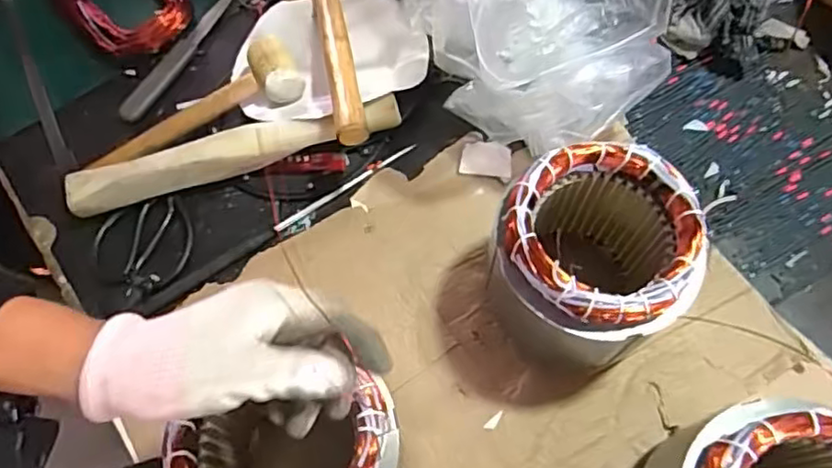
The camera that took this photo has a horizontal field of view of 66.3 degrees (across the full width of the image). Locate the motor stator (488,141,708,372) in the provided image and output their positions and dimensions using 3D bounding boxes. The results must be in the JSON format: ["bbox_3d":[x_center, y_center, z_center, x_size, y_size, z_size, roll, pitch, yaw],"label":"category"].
[{"bbox_3d":[0.139,0.023,0.531,0.148,0.165,0.151,13,66,7],"label":"motor stator"}]

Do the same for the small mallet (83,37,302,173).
[{"bbox_3d":[-0.231,-0.124,0.663,0.234,0.065,0.064,-29,68,-11],"label":"small mallet"}]

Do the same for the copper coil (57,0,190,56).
[{"bbox_3d":[-0.349,-0.282,0.754,0.129,0.029,0.178,-36,69,-14],"label":"copper coil"}]

